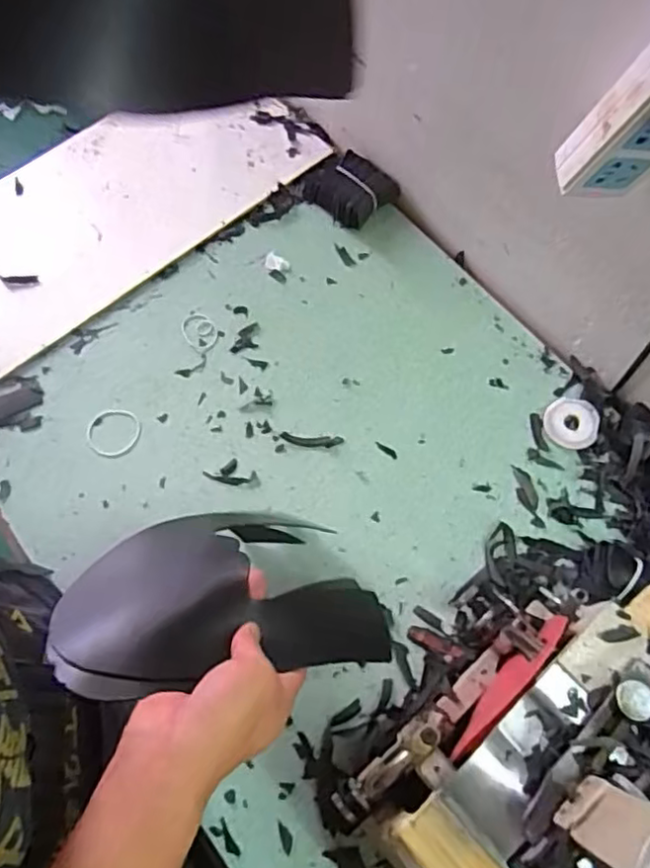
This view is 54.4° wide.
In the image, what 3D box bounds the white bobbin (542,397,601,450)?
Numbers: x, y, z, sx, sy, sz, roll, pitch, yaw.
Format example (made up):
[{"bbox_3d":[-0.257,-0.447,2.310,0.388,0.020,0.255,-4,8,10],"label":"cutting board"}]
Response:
[{"bbox_3d":[0.246,-0.012,0.631,0.051,0.012,0.051,-1,70,3],"label":"white bobbin"}]

